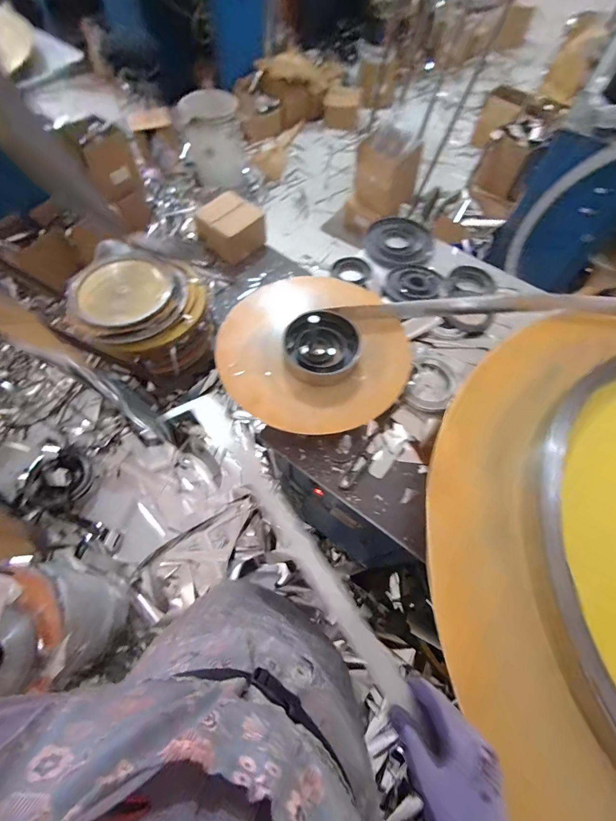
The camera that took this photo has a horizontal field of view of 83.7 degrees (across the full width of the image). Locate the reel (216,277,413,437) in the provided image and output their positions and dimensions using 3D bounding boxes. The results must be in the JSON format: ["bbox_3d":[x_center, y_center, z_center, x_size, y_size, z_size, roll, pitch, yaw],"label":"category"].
[{"bbox_3d":[0.014,-0.134,0.706,0.392,0.058,0.369,0,64,-2],"label":"reel"}]

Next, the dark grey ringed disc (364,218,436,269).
[{"bbox_3d":[0.248,-0.454,0.931,0.191,0.047,0.156,21,65,9],"label":"dark grey ringed disc"}]

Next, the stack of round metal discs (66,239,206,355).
[{"bbox_3d":[-0.625,-0.394,1.238,0.429,0.098,0.404,18,64,7],"label":"stack of round metal discs"}]

